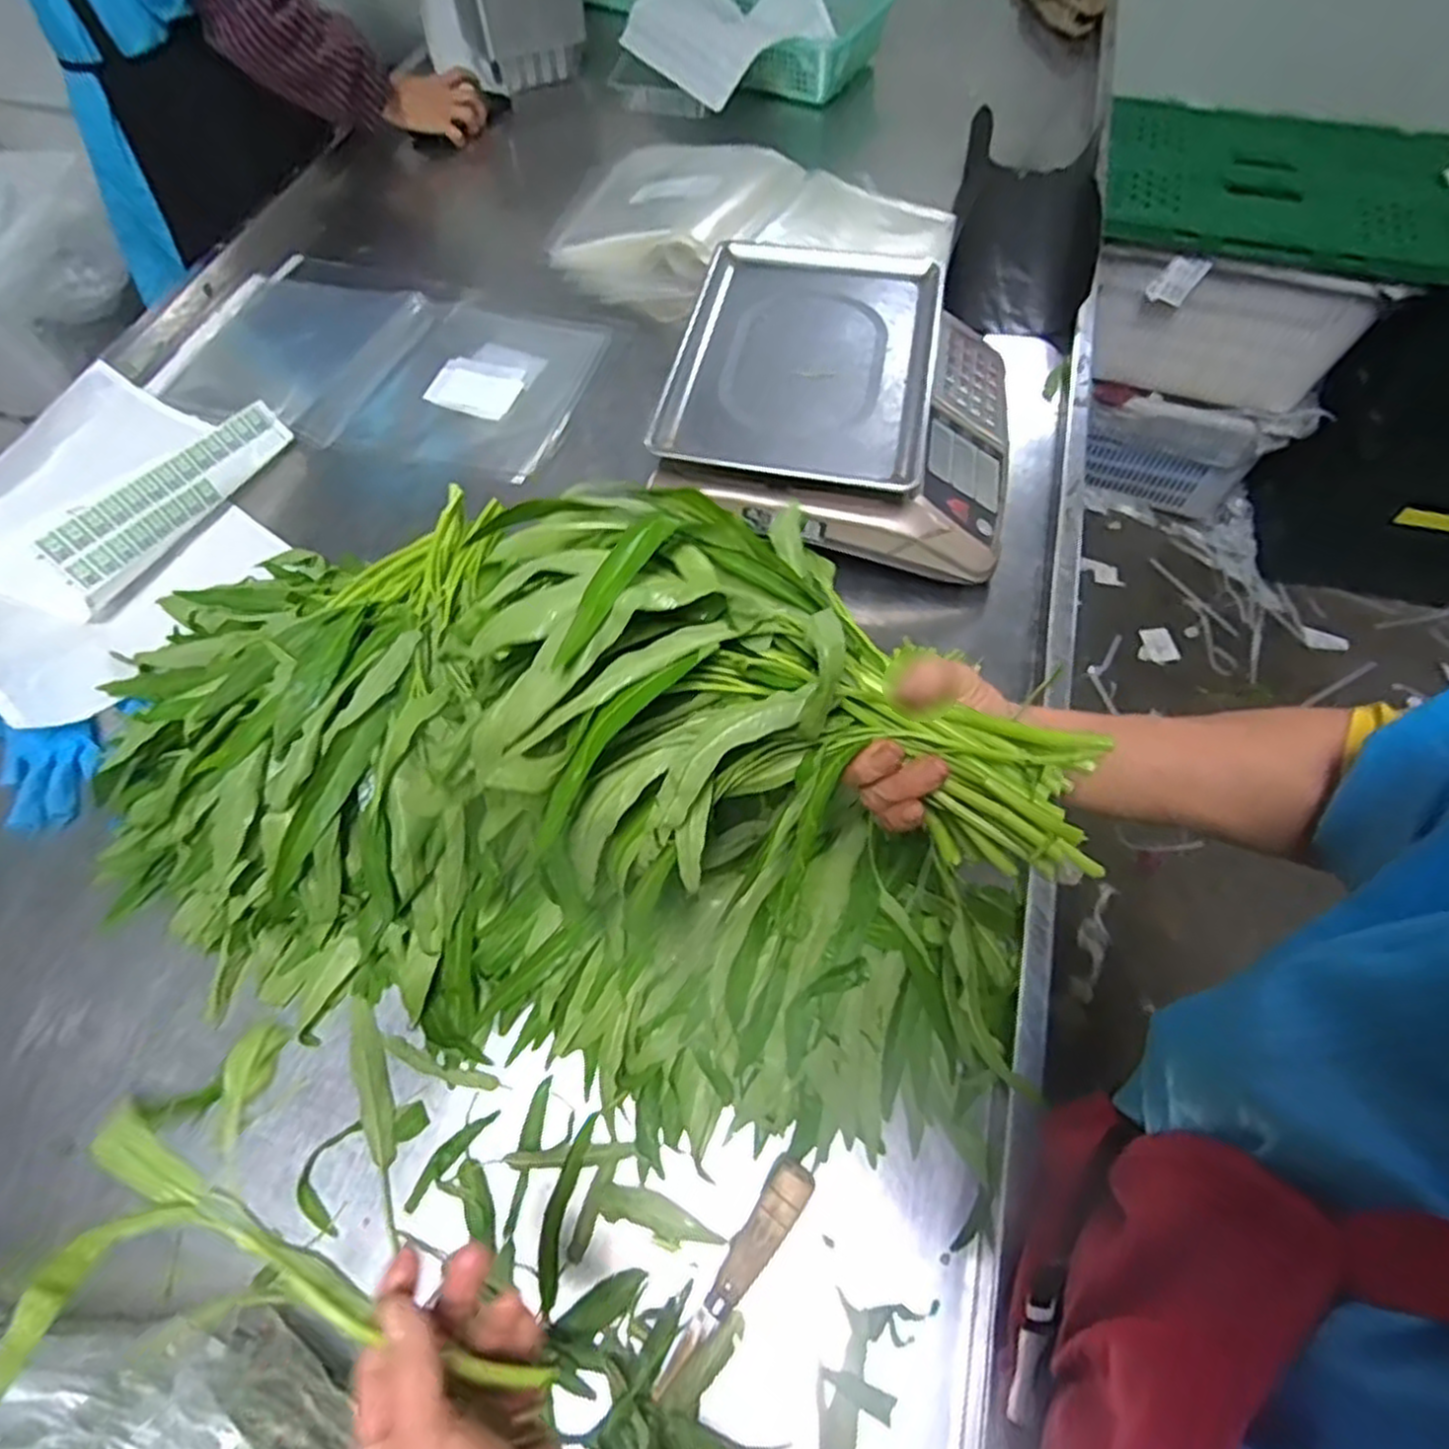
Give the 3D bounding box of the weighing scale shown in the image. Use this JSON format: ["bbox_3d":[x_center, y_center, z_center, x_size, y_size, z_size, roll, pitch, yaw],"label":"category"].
[{"bbox_3d":[0.128,-0.324,0.769,0.319,0.121,0.337,10,62,7],"label":"weighing scale"}]

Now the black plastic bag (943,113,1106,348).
[{"bbox_3d":[0.381,-0.642,0.969,0.160,0.106,0.358,9,62,6],"label":"black plastic bag"}]

